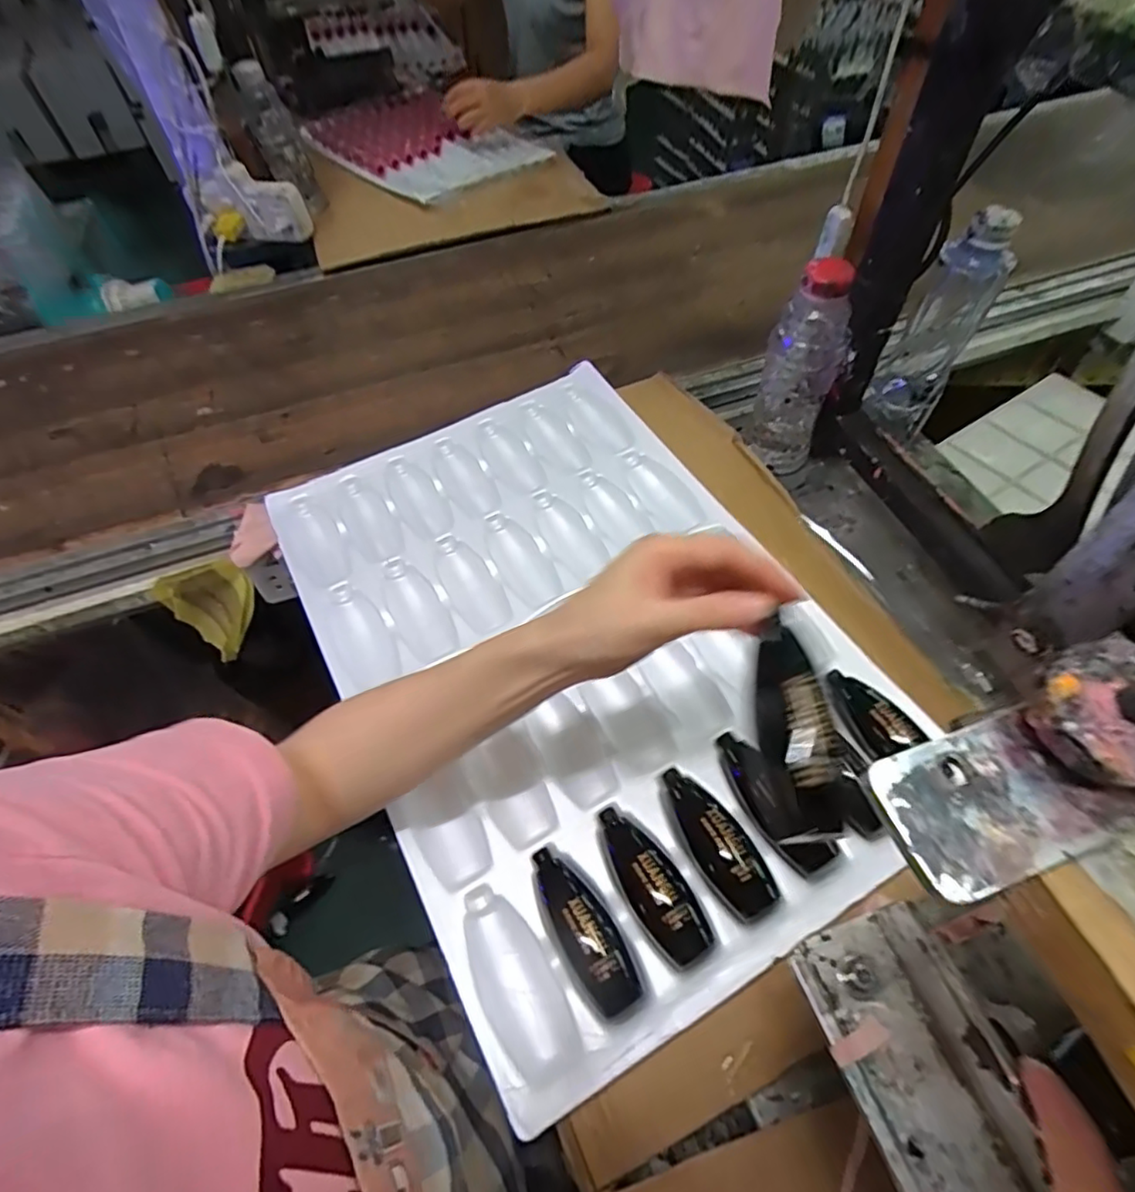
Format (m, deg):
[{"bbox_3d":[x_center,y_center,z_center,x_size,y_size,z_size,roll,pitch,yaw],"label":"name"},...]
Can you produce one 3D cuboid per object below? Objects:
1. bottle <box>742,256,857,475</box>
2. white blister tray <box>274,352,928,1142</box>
[{"bbox_3d":[0.216,-0.206,0.574,0.061,0.185,0.056,32,64,22],"label":"bottle"},{"bbox_3d":[-0.001,0.023,0.517,0.367,0.041,0.545,-27,59,-13],"label":"white blister tray"}]

